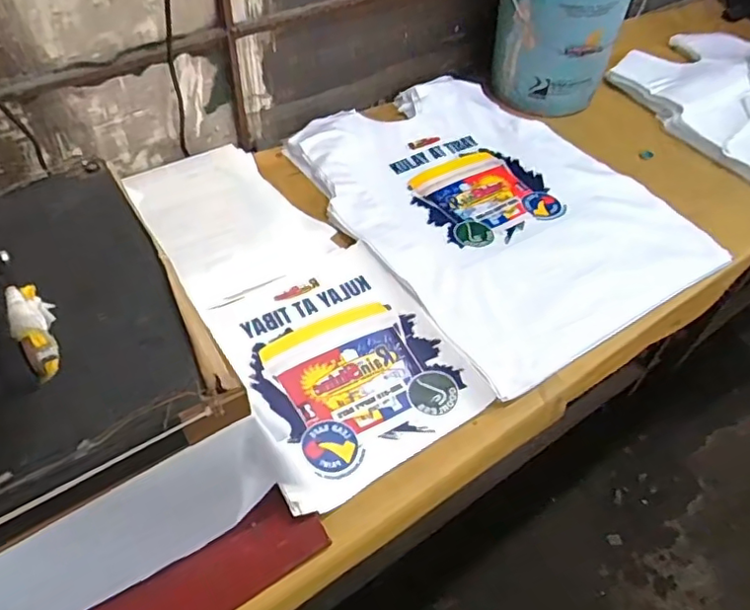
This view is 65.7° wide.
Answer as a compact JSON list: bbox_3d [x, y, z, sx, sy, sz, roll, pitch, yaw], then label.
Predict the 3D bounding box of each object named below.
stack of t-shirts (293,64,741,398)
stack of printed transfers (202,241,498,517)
[{"bbox_3d":[0.210,-0.219,1.119,0.556,0.037,0.732,-27,58,-24],"label":"stack of t-shirts"},{"bbox_3d":[-0.065,0.064,0.866,0.321,0.033,0.413,-23,56,-21],"label":"stack of printed transfers"}]

